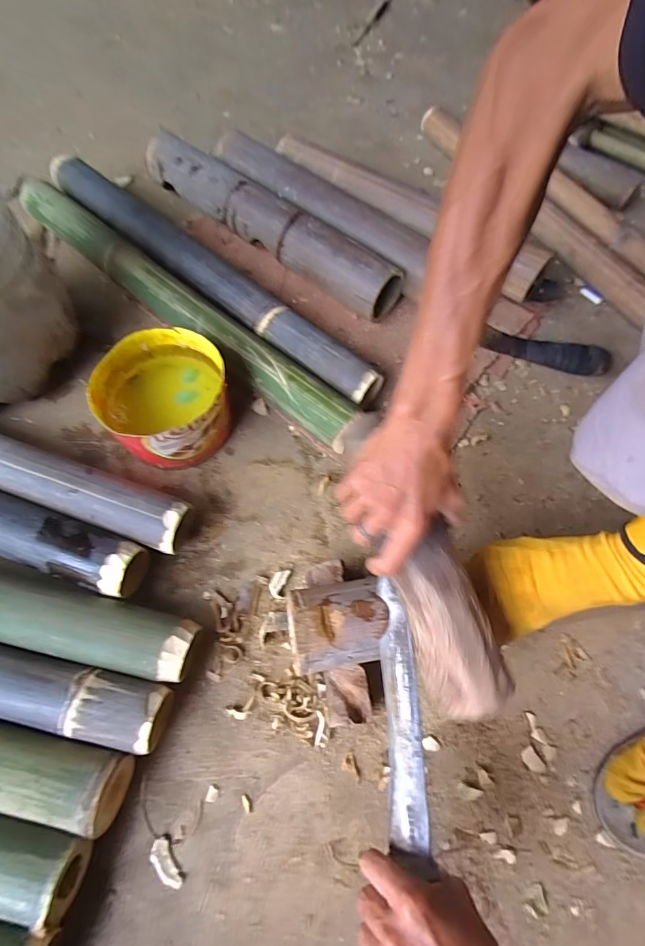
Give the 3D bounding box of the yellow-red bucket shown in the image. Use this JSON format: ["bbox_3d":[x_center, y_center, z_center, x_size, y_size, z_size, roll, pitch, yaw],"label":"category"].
[{"bbox_3d":[-0.198,-0.090,0.554,0.152,0.098,0.147,1,66,-3],"label":"yellow-red bucket"}]

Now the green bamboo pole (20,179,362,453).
[{"bbox_3d":[-0.215,-0.244,0.634,0.664,0.066,0.065,38,70,13],"label":"green bamboo pole"}]

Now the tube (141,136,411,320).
[{"bbox_3d":[-0.094,-0.412,0.699,0.501,0.068,0.079,37,69,13],"label":"tube"}]

